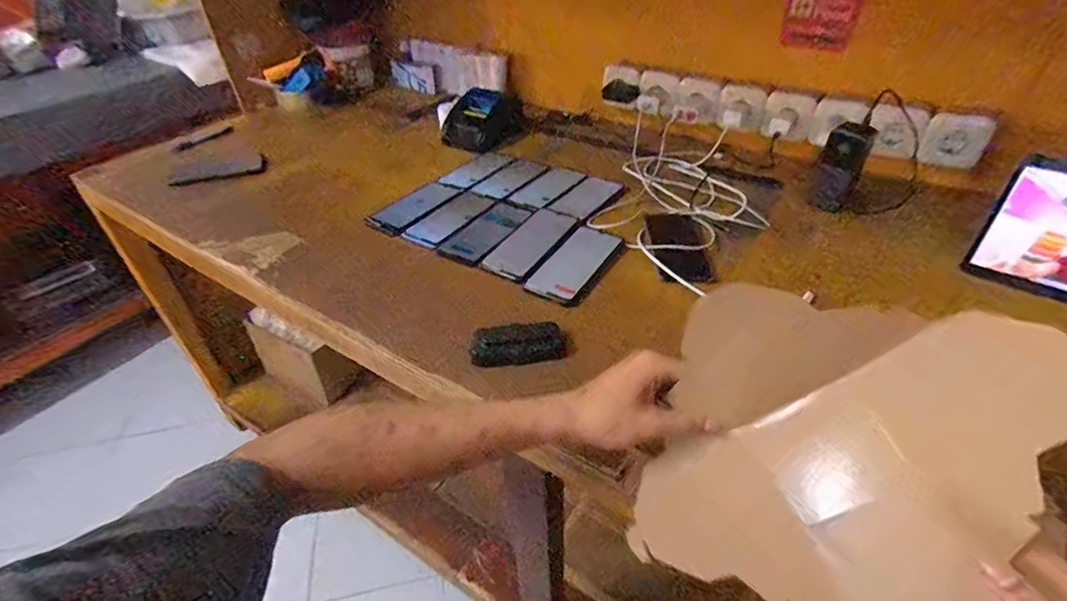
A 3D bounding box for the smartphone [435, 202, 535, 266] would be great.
[{"bbox_3d":[-0.071,-0.111,0.799,0.080,0.009,0.165,21,46,26],"label":"smartphone"}]

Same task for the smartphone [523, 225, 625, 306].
[{"bbox_3d":[0.061,-0.054,0.720,0.079,0.009,0.159,21,46,26],"label":"smartphone"}]

